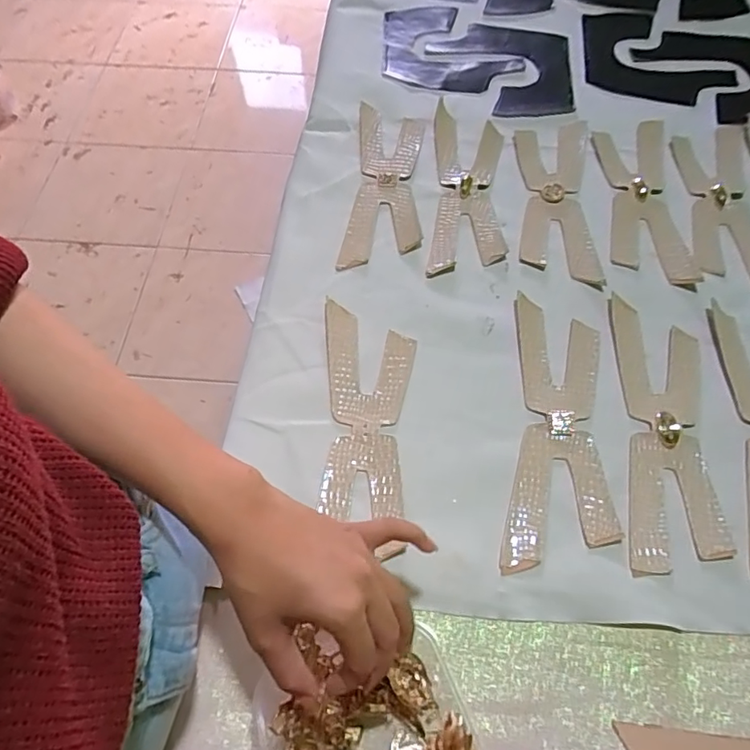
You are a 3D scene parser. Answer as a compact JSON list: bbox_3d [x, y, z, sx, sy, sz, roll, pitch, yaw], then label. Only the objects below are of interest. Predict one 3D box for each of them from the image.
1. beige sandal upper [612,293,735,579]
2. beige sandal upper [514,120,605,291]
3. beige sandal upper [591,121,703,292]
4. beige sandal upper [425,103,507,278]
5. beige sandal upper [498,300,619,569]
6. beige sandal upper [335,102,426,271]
[{"bbox_3d":[0.239,0.042,0.440,0.073,0.005,0.237,7,63,6],"label":"beige sandal upper"},{"bbox_3d":[0.189,-0.189,0.562,0.075,0.008,0.226,5,63,5],"label":"beige sandal upper"},{"bbox_3d":[0.278,-0.187,0.562,0.077,0.009,0.227,3,63,4],"label":"beige sandal upper"},{"bbox_3d":[0.100,-0.204,0.574,0.073,0.008,0.236,4,63,4],"label":"beige sandal upper"},{"bbox_3d":[0.153,0.042,0.443,0.081,0.005,0.235,8,63,6],"label":"beige sandal upper"},{"bbox_3d":[0.013,-0.207,0.579,0.077,0.005,0.231,4,63,4],"label":"beige sandal upper"}]

